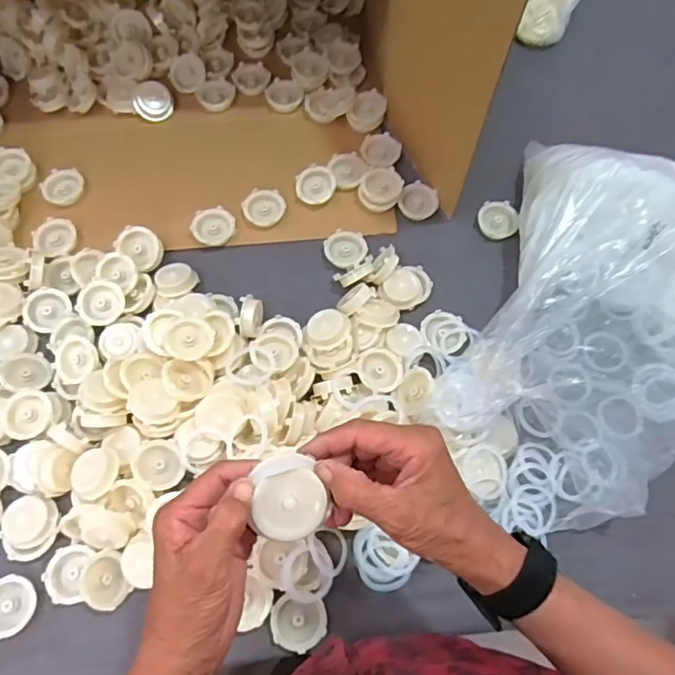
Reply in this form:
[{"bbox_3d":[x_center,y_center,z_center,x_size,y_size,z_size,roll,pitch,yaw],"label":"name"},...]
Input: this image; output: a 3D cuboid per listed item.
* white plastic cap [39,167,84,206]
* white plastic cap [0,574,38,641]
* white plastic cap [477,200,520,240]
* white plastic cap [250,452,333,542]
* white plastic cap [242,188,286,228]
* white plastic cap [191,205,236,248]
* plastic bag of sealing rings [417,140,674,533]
[{"bbox_3d":[-0.394,-0.219,0.775,0.055,0.007,0.059,1,69,-1],"label":"white plastic cap"},{"bbox_3d":[-0.354,0.286,0.577,0.060,0.009,0.057,1,69,-1],"label":"white plastic cap"},{"bbox_3d":[0.233,-0.170,0.781,0.055,0.014,0.059,-16,83,-2],"label":"white plastic cap"},{"bbox_3d":[-0.034,0.104,0.353,0.044,0.016,0.052,-18,89,-19],"label":"white plastic cap"},{"bbox_3d":[-0.105,-0.184,0.771,0.059,0.012,0.057,18,79,0],"label":"white plastic cap"},{"bbox_3d":[-0.172,-0.153,0.751,0.059,0.010,0.056,1,69,-1],"label":"white plastic cap"},{"bbox_3d":[0.300,-0.008,0.645,0.343,0.136,0.477,34,72,11],"label":"plastic bag of sealing rings"}]

